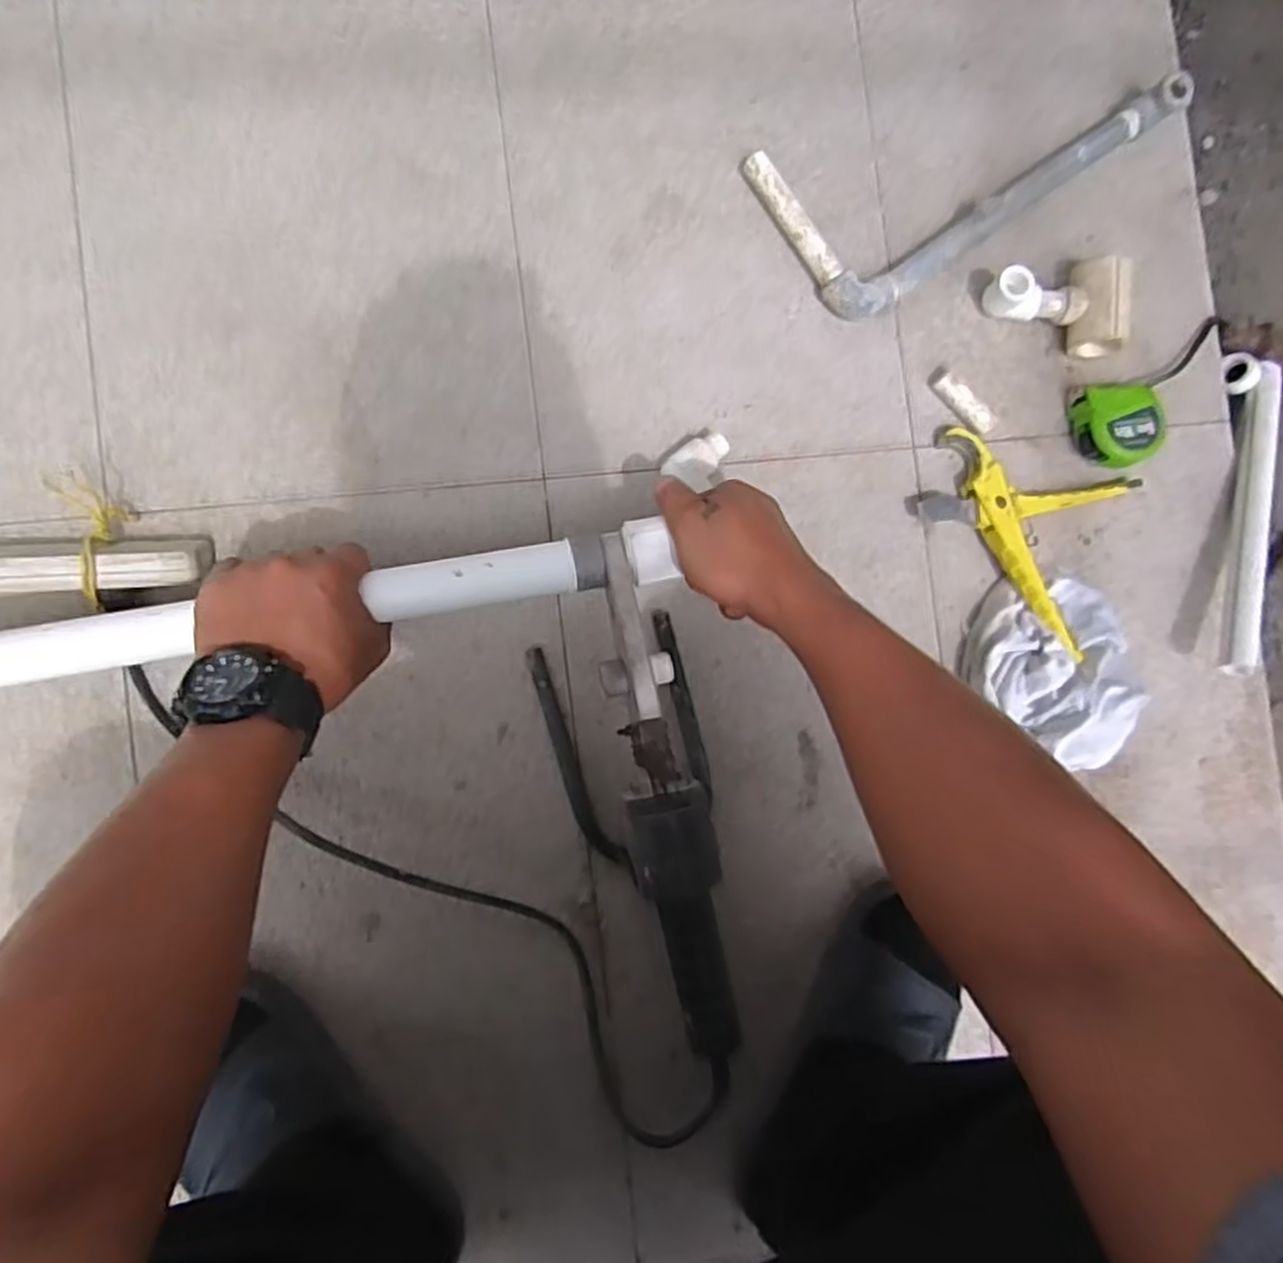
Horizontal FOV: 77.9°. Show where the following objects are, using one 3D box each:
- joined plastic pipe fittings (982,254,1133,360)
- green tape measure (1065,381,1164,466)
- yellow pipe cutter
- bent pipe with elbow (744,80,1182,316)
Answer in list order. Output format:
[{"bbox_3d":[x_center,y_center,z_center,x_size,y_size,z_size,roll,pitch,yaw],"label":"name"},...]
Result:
[{"bbox_3d":[0.343,-0.276,0.655,0.120,0.039,0.074,11,85,-9],"label":"joined plastic pipe fittings"},{"bbox_3d":[0.394,-0.172,0.656,0.066,0.041,0.074,-14,89,-10],"label":"green tape measure"},{"bbox_3d":[0.305,-0.088,0.632,0.159,0.046,0.165,28,82,-7],"label":"yellow pipe cutter"},{"bbox_3d":[0.275,-0.404,0.649,0.372,0.032,0.148,-35,92,-10],"label":"bent pipe with elbow"}]

